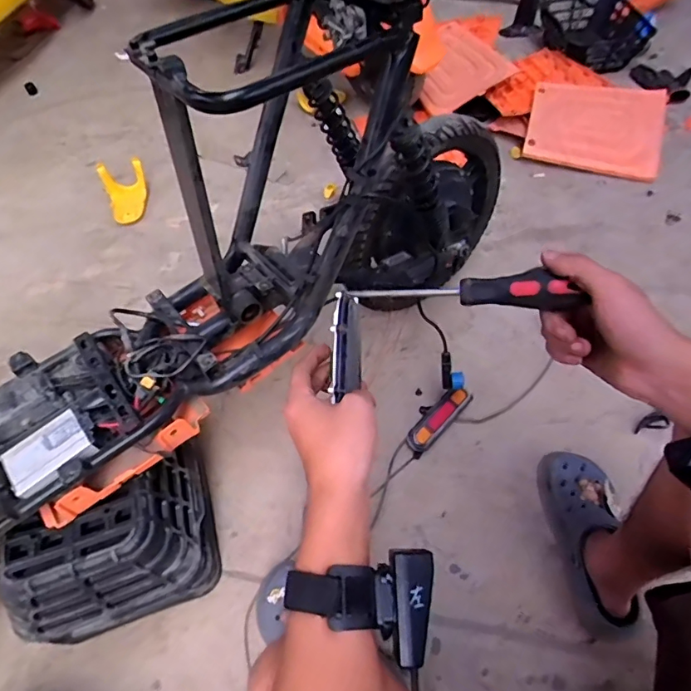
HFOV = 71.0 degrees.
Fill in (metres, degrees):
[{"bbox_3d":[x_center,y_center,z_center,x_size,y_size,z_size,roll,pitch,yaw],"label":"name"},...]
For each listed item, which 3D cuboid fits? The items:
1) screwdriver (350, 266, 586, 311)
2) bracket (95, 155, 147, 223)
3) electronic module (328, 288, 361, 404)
[{"bbox_3d":[0.098,-0.047,0.414,0.186,0.028,0.024,1,55,16],"label":"screwdriver"},{"bbox_3d":[-0.606,-0.420,1.342,0.116,0.059,0.179,-14,84,-17],"label":"bracket"},{"bbox_3d":[0.001,0.000,0.428,0.023,0.035,0.095,2,69,4],"label":"electronic module"}]

